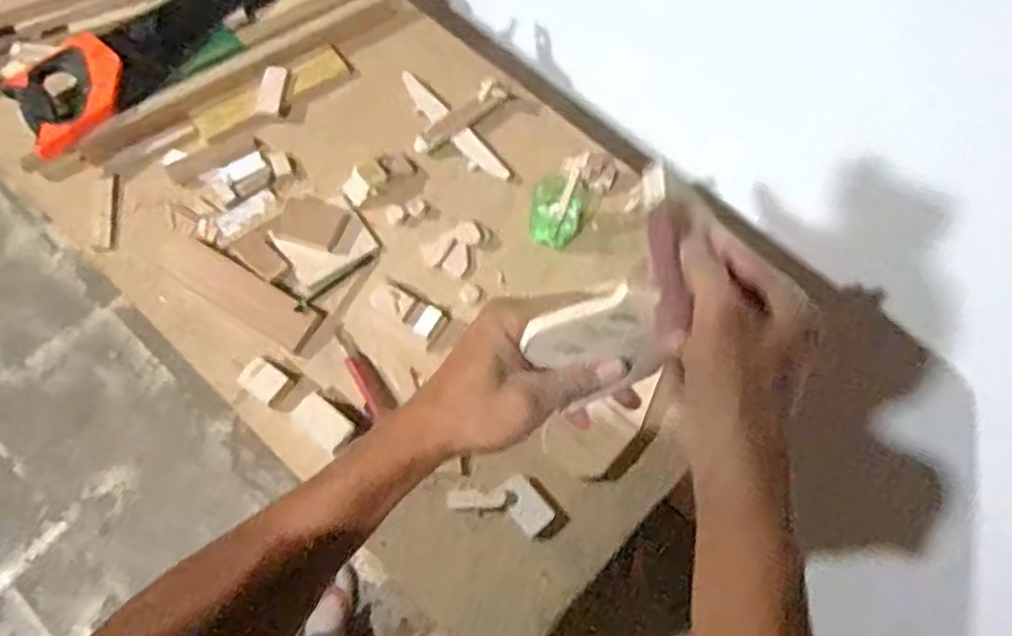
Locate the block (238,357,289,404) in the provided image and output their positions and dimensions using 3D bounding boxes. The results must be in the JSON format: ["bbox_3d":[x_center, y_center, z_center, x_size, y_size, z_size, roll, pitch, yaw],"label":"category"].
[{"bbox_3d":[-0.260,0.068,0.761,0.050,0.027,0.037,32,68,12],"label":"block"}]

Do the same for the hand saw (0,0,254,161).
[{"bbox_3d":[-0.413,-0.413,0.917,0.136,0.051,0.528,38,70,15],"label":"hand saw"}]

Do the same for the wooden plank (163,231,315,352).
[{"bbox_3d":[-0.303,-0.032,0.802,0.199,0.017,0.051,30,68,12],"label":"wooden plank"}]

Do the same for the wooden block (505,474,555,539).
[{"bbox_3d":[0.021,0.192,0.726,0.034,0.026,0.056,-38,72,-17],"label":"wooden block"}]

